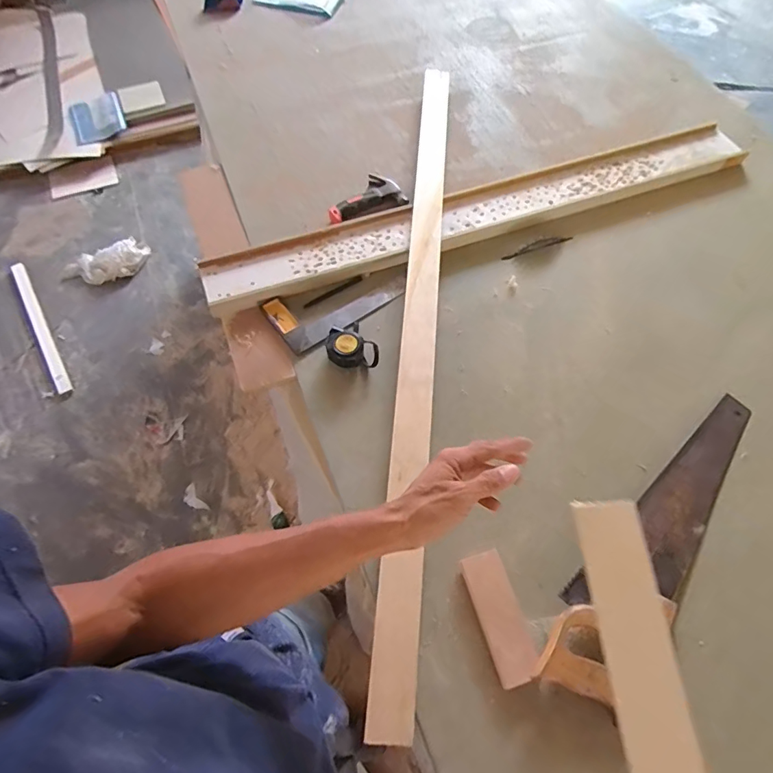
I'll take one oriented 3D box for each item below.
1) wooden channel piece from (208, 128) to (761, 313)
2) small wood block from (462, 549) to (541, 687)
[{"bbox_3d":[0.204,-0.351,0.938,1.128,0.034,0.135,-18,64,-8],"label":"wooden channel piece"},{"bbox_3d":[0.146,0.292,0.605,0.057,0.025,0.148,-15,63,-7],"label":"small wood block"}]

